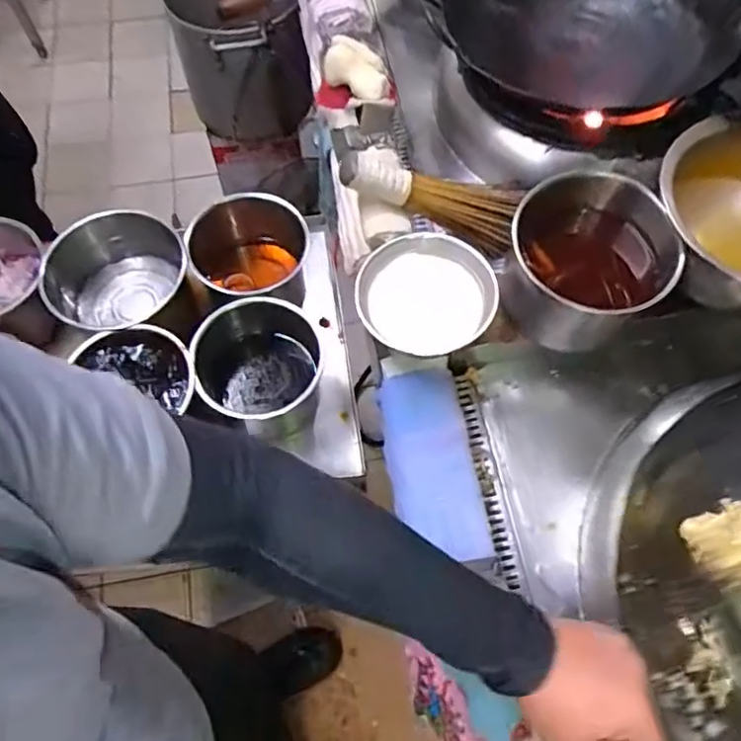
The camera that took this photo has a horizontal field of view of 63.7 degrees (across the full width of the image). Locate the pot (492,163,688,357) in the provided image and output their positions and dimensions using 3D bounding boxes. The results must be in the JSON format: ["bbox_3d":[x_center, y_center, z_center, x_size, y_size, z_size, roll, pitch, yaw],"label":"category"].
[{"bbox_3d":[0.270,-0.130,0.774,0.179,0.163,0.184,0,65,0],"label":"pot"}]

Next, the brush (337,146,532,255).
[{"bbox_3d":[0.089,-0.248,0.838,0.277,0.066,0.062,15,64,-21],"label":"brush"}]

